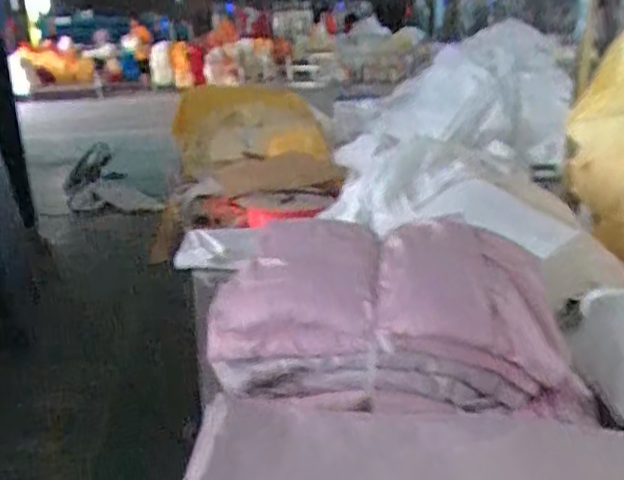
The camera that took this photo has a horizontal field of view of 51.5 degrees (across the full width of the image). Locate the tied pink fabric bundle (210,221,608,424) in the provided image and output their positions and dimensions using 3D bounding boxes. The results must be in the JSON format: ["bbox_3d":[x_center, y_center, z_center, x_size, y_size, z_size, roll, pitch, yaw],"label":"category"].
[{"bbox_3d":[0.110,0.096,0.967,0.494,0.168,0.283,1,19,7],"label":"tied pink fabric bundle"}]

